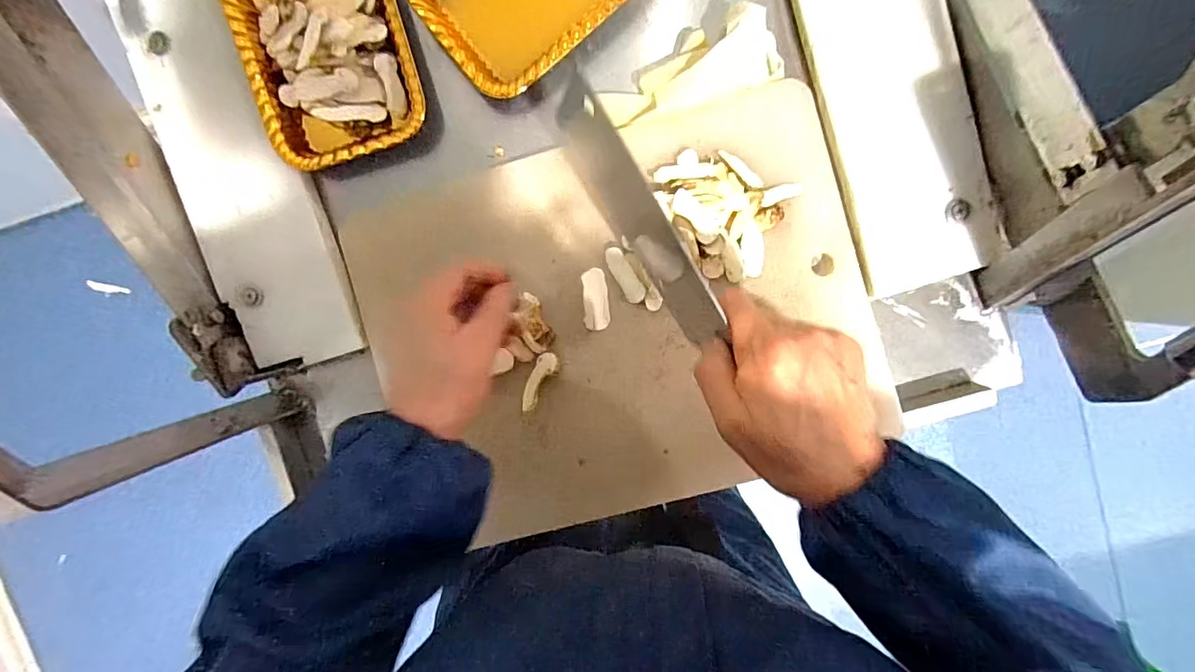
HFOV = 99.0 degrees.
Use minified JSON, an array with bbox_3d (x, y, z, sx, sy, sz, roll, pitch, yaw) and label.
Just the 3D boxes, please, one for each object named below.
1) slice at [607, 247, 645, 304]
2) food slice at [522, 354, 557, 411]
[{"bbox_3d":[0.022,-0.047,0.390,0.015,0.006,0.046,-29,94,5],"label":"slice"},{"bbox_3d":[-0.047,0.036,0.398,0.014,0.005,0.049,28,97,-1],"label":"food slice"}]

